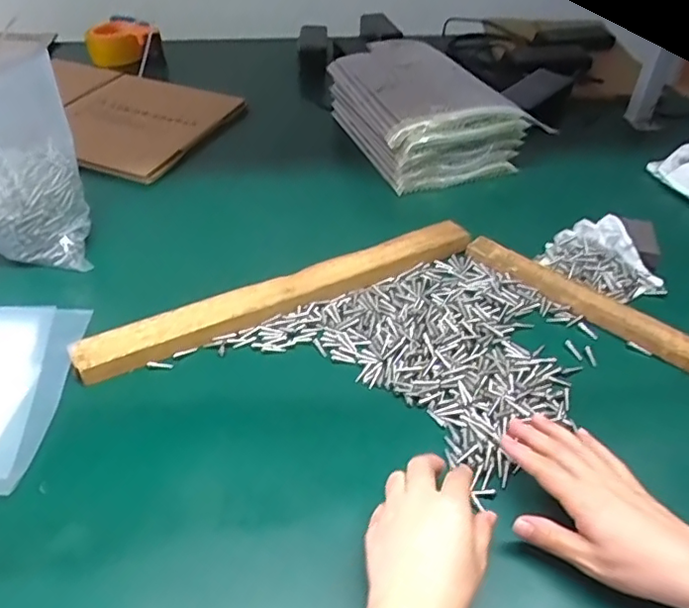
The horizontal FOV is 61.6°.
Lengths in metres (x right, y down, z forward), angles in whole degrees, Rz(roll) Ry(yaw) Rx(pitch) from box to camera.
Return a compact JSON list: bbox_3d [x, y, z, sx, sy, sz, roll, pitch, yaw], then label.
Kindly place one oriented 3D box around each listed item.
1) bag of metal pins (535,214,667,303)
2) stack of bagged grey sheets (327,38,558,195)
[{"bbox_3d":[0.309,-0.053,0.683,0.140,0.040,0.101,28,49,24],"label":"bag of metal pins"},{"bbox_3d":[0.117,-0.280,0.846,0.198,0.125,0.257,-14,46,-17],"label":"stack of bagged grey sheets"}]

